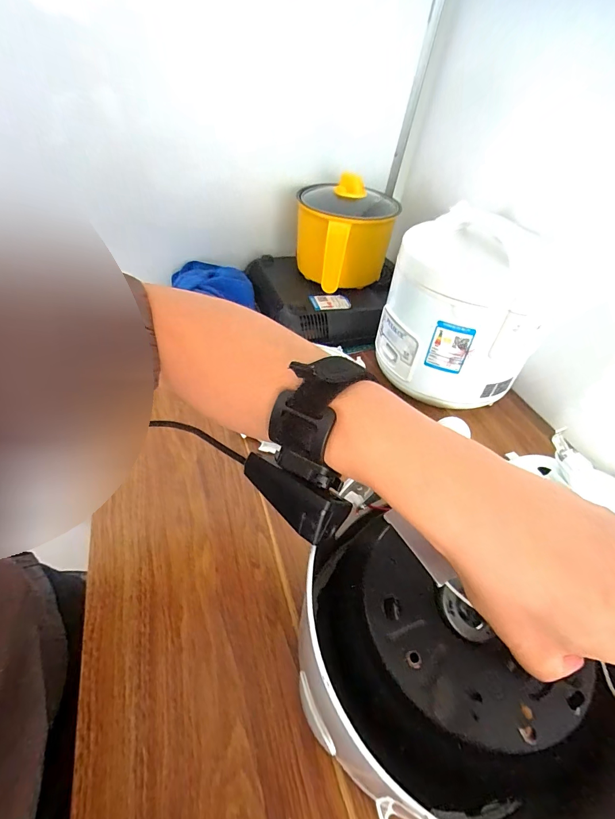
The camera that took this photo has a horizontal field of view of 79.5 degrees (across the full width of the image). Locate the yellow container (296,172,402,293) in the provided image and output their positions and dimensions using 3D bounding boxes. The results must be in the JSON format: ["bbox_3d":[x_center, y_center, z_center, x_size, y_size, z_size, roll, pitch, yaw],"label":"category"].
[{"bbox_3d":[0.061,-0.298,0.626,0.157,0.142,0.197,10,46,5],"label":"yellow container"}]

